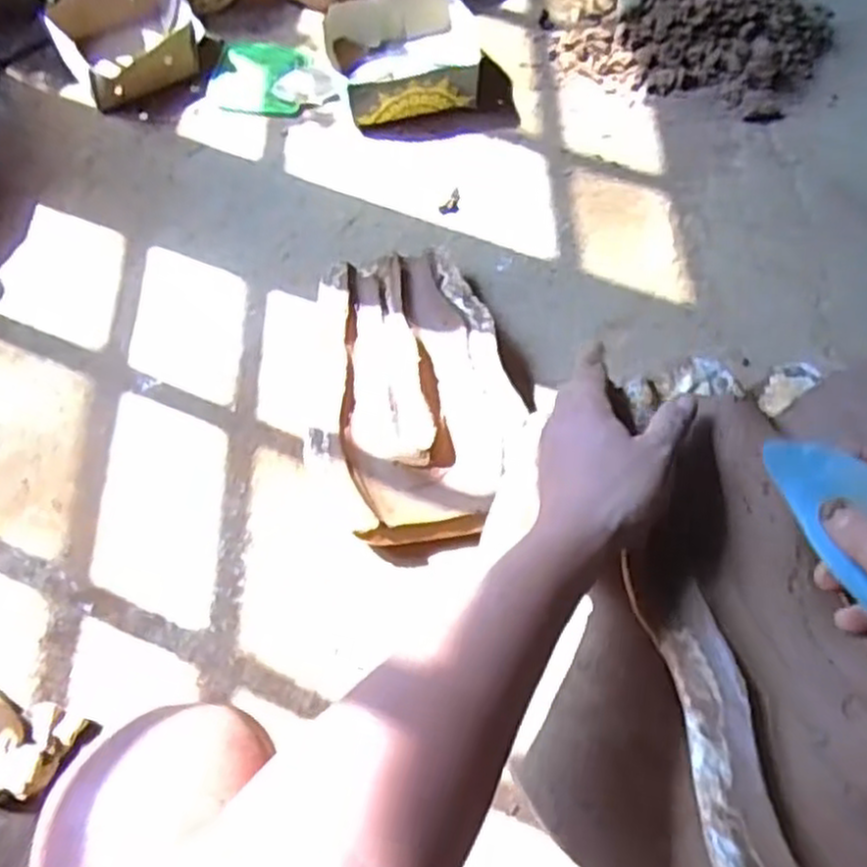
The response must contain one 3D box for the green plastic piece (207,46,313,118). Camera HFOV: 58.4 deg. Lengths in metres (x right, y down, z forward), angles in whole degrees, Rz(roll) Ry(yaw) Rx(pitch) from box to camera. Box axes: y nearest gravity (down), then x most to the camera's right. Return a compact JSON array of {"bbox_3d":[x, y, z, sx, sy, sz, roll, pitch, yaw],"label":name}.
[{"bbox_3d":[-0.246,-0.503,1.099,0.130,0.013,0.122,7,66,4],"label":"green plastic piece"}]

